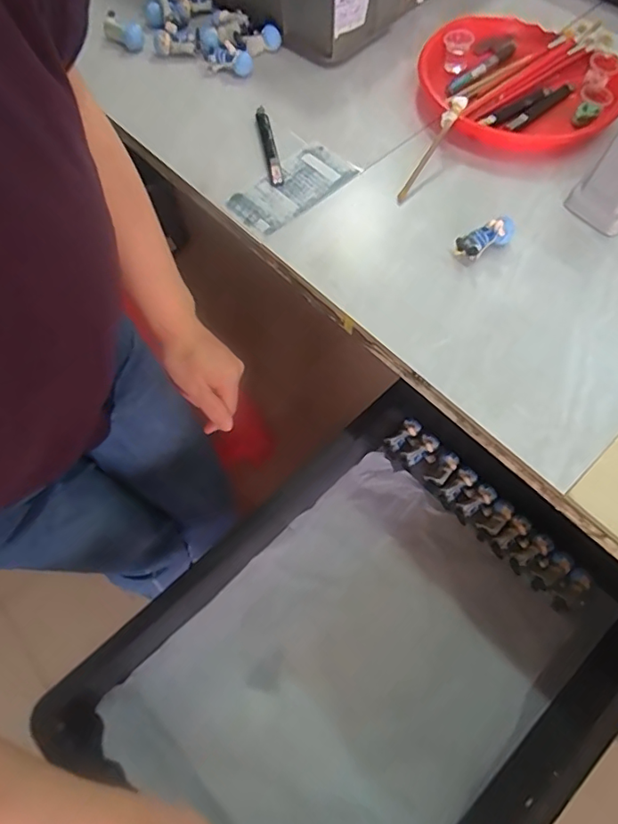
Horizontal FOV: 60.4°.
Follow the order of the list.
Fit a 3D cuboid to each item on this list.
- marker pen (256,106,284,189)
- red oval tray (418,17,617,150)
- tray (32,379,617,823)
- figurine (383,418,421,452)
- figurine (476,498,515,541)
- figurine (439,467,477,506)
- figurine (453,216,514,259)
[{"bbox_3d":[-0.049,-0.325,0.649,0.015,0.010,0.139,-9,63,-5],"label":"marker pen"},{"bbox_3d":[0.254,-0.402,0.661,0.246,0.050,0.241,37,69,18],"label":"red oval tray"},{"bbox_3d":[0.080,0.289,0.604,0.593,0.131,0.458,-41,69,-19],"label":"tray"},{"bbox_3d":[0.132,0.032,0.746,0.054,0.014,0.026,-41,71,-16],"label":"figurine"},{"bbox_3d":[0.243,0.142,0.706,0.033,0.025,0.057,42,73,18],"label":"figurine"},{"bbox_3d":[0.200,0.101,0.718,0.060,0.014,0.026,-45,70,-4],"label":"figurine"},{"bbox_3d":[0.185,-0.182,0.559,0.062,0.025,0.023,-24,63,8],"label":"figurine"}]

